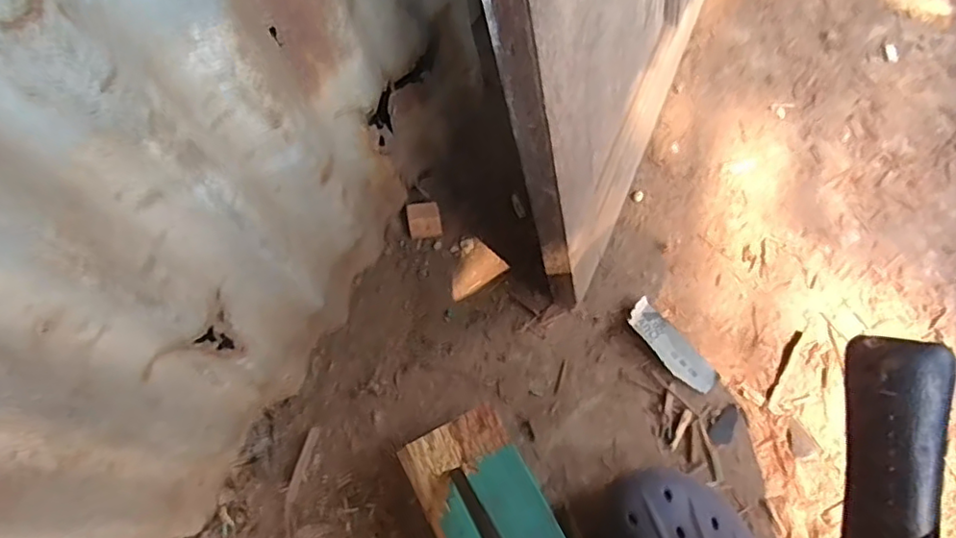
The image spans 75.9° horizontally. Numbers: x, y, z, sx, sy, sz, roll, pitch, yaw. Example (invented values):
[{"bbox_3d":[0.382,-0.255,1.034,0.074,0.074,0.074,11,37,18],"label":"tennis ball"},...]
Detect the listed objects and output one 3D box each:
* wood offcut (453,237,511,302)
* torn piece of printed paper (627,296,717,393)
[{"bbox_3d":[-0.007,0.000,0.661,0.064,0.011,0.052,-34,67,-13],"label":"wood offcut"},{"bbox_3d":[0.195,0.077,0.615,0.040,0.005,0.105,-31,70,-22],"label":"torn piece of printed paper"}]

